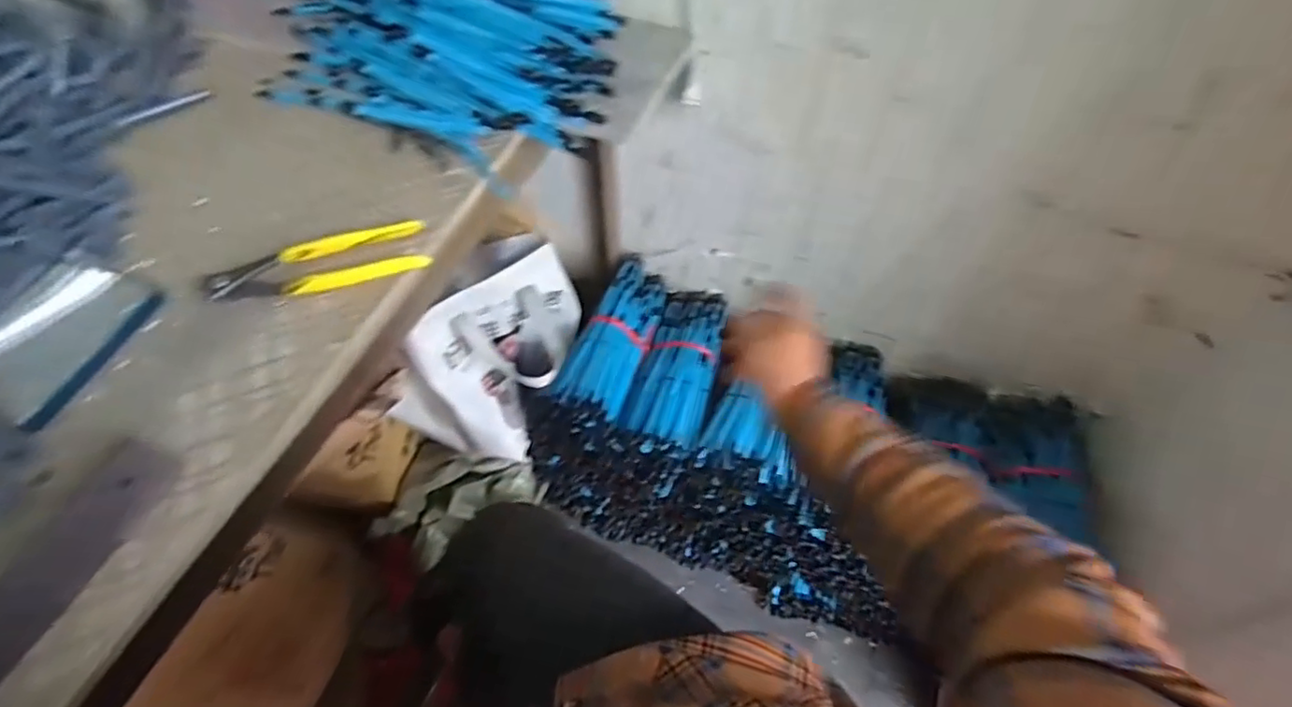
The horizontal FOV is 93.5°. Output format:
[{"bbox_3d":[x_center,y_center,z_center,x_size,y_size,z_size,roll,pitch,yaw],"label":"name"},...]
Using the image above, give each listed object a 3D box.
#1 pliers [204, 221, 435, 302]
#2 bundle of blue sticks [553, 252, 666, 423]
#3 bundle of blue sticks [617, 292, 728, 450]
[{"bbox_3d":[-0.261,-0.077,0.495,0.158,0.017,0.056,-10,57,-8],"label":"pliers"},{"bbox_3d":[-0.040,-0.034,0.939,0.096,0.068,0.294,15,58,9],"label":"bundle of blue sticks"},{"bbox_3d":[0.052,0.014,0.927,0.117,0.067,0.301,13,57,7],"label":"bundle of blue sticks"}]

